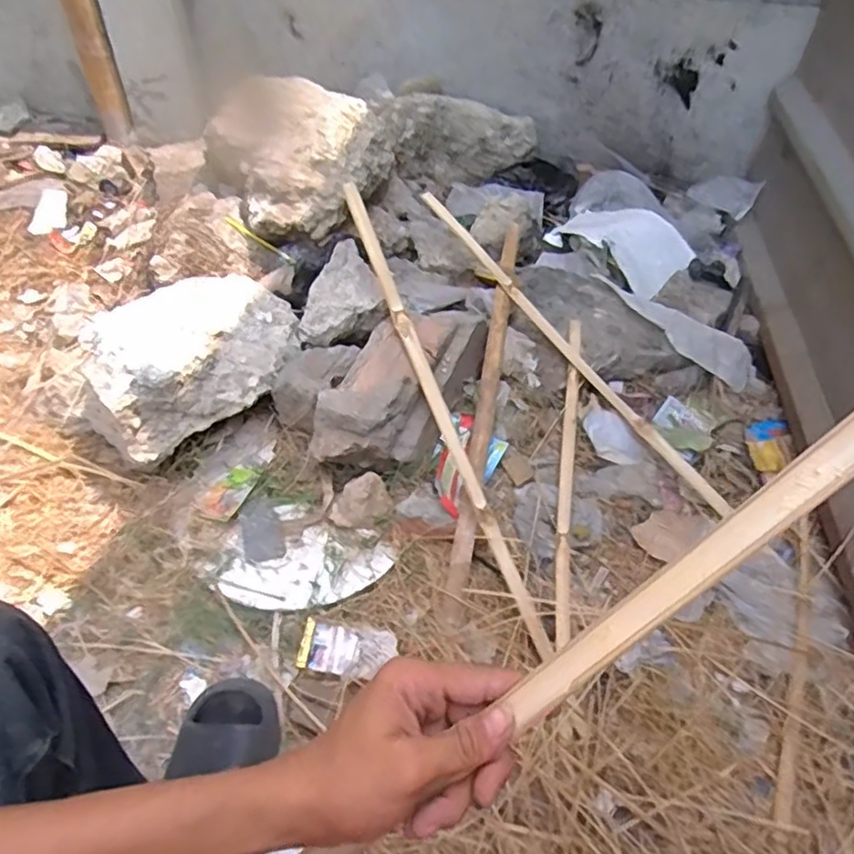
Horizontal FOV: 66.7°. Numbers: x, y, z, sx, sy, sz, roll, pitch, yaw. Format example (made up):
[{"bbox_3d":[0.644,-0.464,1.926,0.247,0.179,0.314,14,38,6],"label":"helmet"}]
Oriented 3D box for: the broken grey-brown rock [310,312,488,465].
[{"bbox_3d":[-0.040,-0.072,1.053,0.158,0.115,0.342,23,52,17],"label":"broken grey-brown rock"}]

